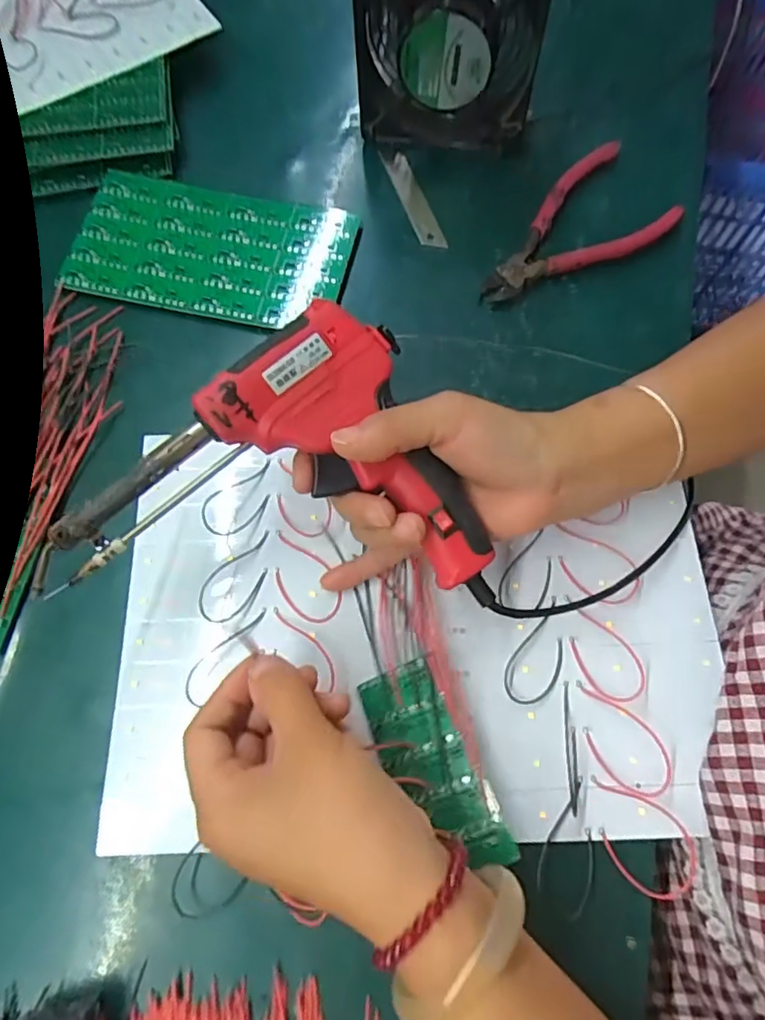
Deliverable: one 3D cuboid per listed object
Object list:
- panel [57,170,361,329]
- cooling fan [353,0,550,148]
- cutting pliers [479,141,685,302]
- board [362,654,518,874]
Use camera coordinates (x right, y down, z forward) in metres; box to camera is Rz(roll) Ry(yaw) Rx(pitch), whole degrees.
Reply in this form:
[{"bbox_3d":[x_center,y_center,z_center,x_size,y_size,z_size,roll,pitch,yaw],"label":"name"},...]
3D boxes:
[{"bbox_3d":[-0.120,-0.185,0.416,0.190,0.009,0.107,11,71,5],"label":"panel"},{"bbox_3d":[0.044,-0.316,0.400,0.121,0.121,0.043,9,71,4],"label":"cooling fan"},{"bbox_3d":[0.128,-0.197,0.412,0.156,0.012,0.085,-33,73,-10],"label":"cutting pliers"},{"bbox_3d":[0.023,0.124,0.288,0.040,0.005,0.098,-30,61,4],"label":"board"}]

